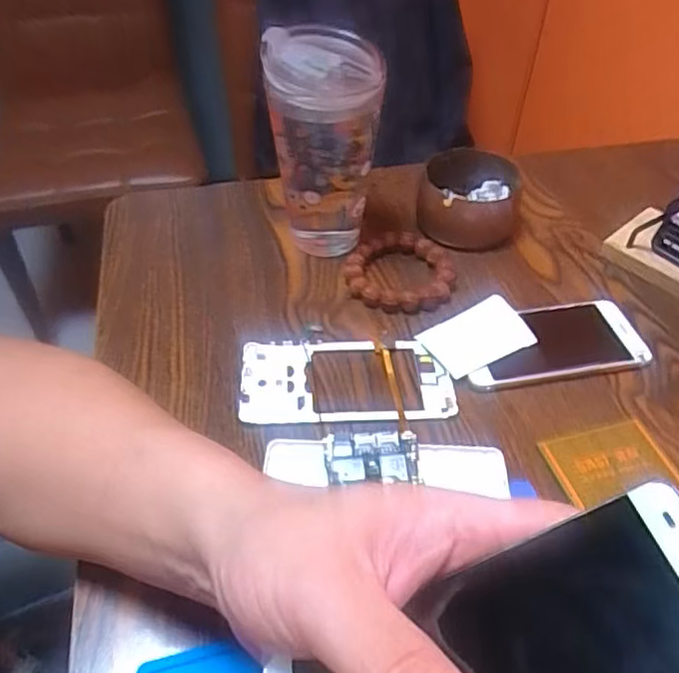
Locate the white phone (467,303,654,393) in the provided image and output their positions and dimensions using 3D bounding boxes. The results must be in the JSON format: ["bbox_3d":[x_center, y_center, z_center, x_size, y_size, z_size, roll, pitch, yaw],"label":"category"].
[{"bbox_3d":[0.152,0.004,0.441,0.132,0.008,0.064,-8,47,-9],"label":"white phone"}]

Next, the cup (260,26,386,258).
[{"bbox_3d":[-0.014,-0.142,0.476,0.082,0.156,0.076,1,46,-1],"label":"cup"}]

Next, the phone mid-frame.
[{"bbox_3d":[0.005,0.030,0.418,0.142,0.007,0.069,-1,47,-3],"label":"phone mid-frame"}]

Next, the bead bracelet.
[{"bbox_3d":[0.048,-0.051,0.486,0.084,0.014,0.079,1,46,-1],"label":"bead bracelet"}]

